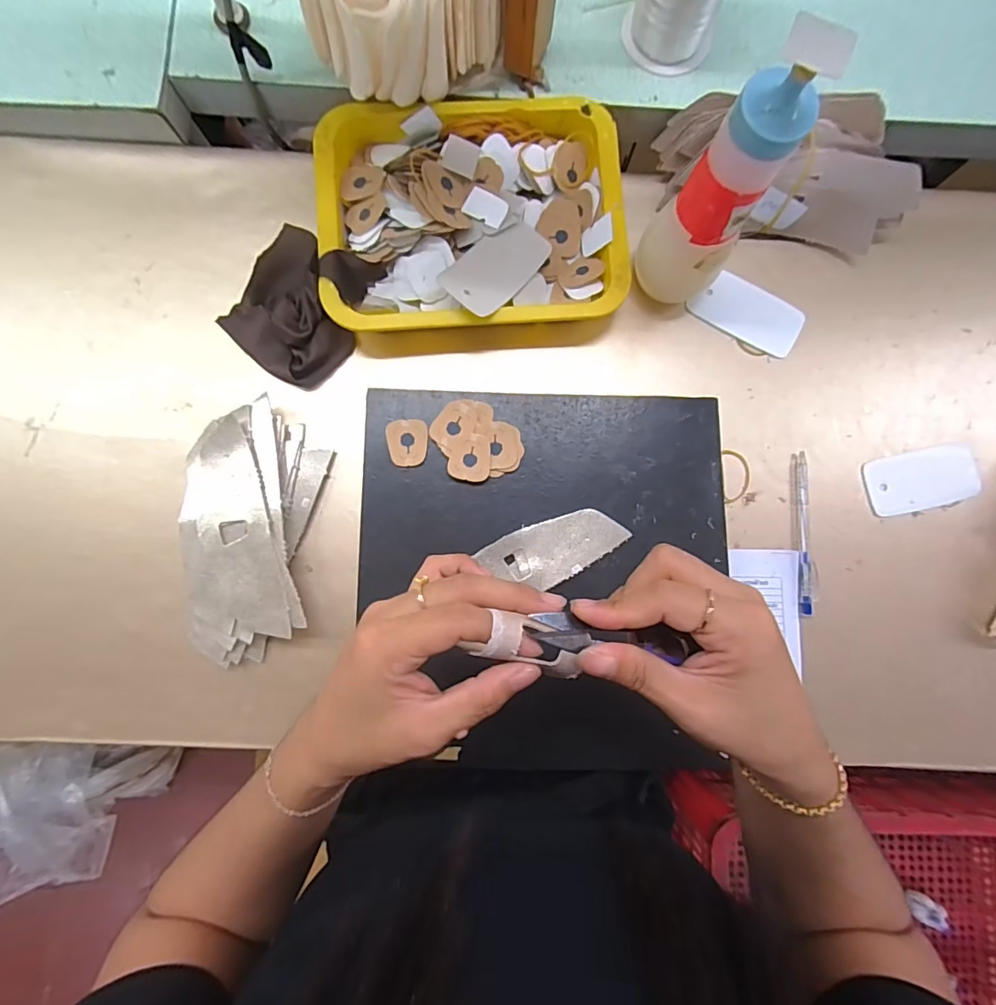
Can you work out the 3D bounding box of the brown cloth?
[{"bbox_3d":[-0.172,-0.170,0.420,0.105,0.039,0.121,35,85,1],"label":"brown cloth"}]

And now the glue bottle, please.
[{"bbox_3d":[0.151,-0.207,0.360,0.065,0.186,0.053,36,85,1],"label":"glue bottle"}]

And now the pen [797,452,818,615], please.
[{"bbox_3d":[0.270,0.027,0.430,0.013,0.013,0.139,1,85,-1],"label":"pen"}]

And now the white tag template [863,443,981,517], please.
[{"bbox_3d":[0.381,-0.021,0.439,0.101,0.005,0.051,-11,85,-2],"label":"white tag template"}]

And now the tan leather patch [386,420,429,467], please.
[{"bbox_3d":[-0.075,-0.049,0.405,0.034,0.004,0.038,-1,85,-1],"label":"tan leather patch"}]

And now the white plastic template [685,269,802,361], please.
[{"bbox_3d":[0.229,-0.173,0.448,0.098,0.007,0.050,28,98,0],"label":"white plastic template"}]

